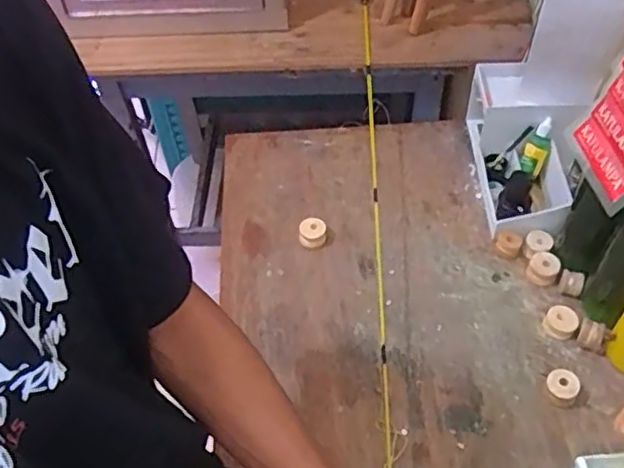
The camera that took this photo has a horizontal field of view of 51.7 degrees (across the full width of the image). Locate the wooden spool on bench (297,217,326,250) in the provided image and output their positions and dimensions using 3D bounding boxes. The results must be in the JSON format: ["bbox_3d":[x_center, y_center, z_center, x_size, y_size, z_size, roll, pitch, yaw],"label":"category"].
[{"bbox_3d":[0.000,-0.001,0.834,0.035,0.029,0.031,-6,52,-2],"label":"wooden spool on bench"}]

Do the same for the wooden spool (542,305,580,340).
[{"bbox_3d":[0.286,0.102,0.741,0.035,0.028,0.031,30,59,23],"label":"wooden spool"}]

